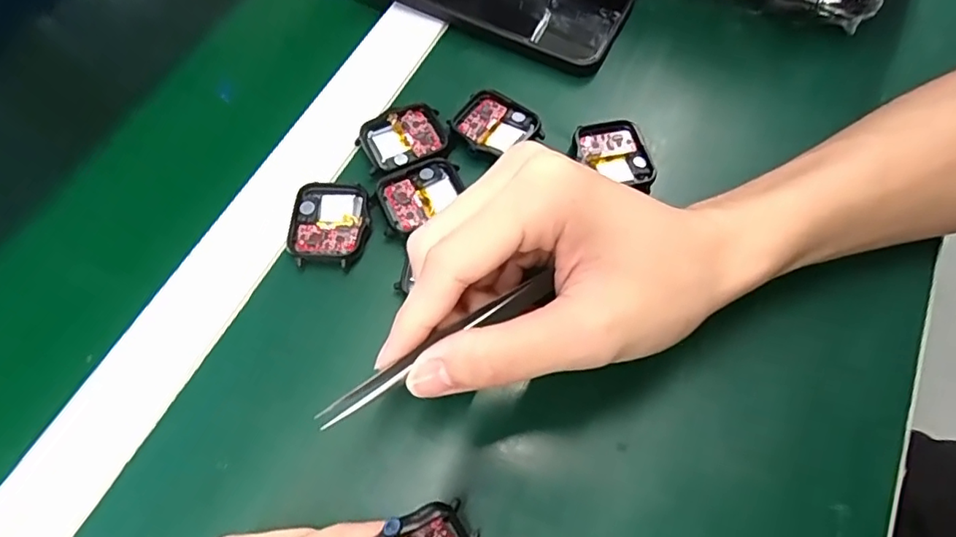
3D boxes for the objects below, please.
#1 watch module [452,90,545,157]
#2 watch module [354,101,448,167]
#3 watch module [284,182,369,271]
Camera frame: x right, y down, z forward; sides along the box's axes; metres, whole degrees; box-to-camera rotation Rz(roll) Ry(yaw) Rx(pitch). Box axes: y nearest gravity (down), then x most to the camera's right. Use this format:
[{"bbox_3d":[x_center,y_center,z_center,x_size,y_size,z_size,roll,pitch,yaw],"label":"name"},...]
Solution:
[{"bbox_3d":[0.011,-0.079,0.320,0.045,0.005,0.035,30,68,14],"label":"watch module"},{"bbox_3d":[-0.040,-0.072,0.317,0.045,0.004,0.036,-21,66,-10],"label":"watch module"},{"bbox_3d":[-0.075,-0.024,0.293,0.039,0.005,0.045,2,65,1],"label":"watch module"}]

